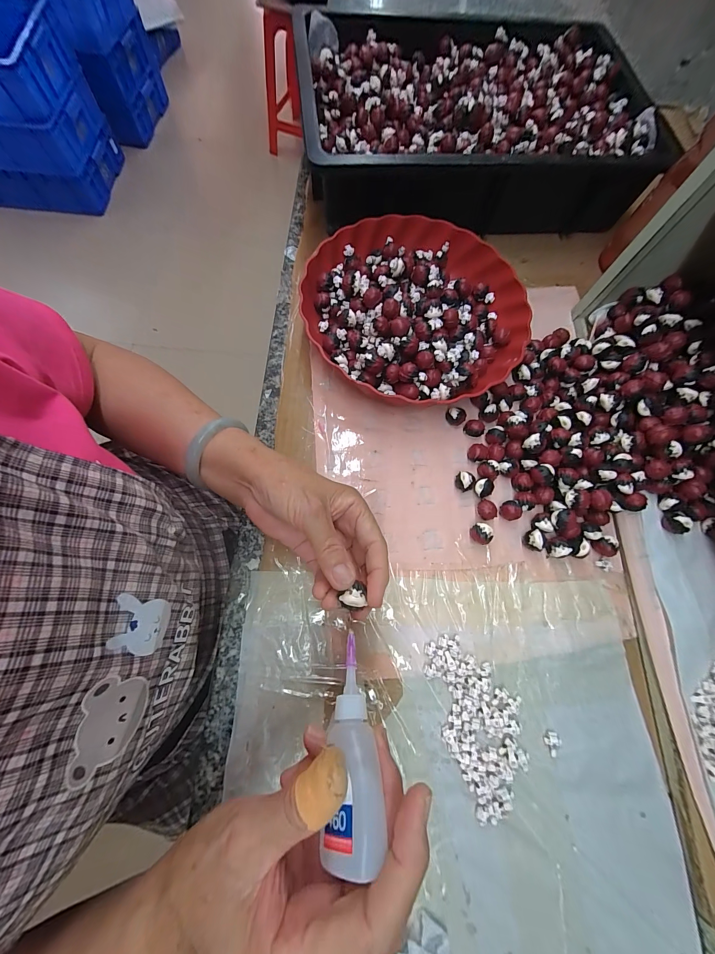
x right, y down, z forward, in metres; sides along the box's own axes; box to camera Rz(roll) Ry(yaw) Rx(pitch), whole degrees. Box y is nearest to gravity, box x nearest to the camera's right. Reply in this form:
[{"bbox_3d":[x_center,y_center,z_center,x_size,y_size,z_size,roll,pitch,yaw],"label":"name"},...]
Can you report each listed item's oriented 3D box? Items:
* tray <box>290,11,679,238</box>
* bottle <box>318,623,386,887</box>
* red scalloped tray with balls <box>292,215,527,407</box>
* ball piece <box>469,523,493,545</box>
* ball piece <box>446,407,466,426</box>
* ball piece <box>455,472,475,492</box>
[{"bbox_3d":[0.144,-0.495,0.439,0.430,0.096,0.332,-8,73,-4],"label":"tray"},{"bbox_3d":[-0.004,0.128,0.160,0.025,0.018,0.089,-2,44,-2],"label":"bottle"},{"bbox_3d":[0.068,-0.187,0.358,0.230,0.052,0.228,-35,76,-12],"label":"red scalloped tray with balls"},{"bbox_3d":[0.120,0.056,0.309,0.017,0.017,0.020,-18,74,-7],"label":"ball piece"},{"bbox_3d":[0.107,-0.066,0.346,0.017,0.020,0.016,-3,72,-3],"label":"ball piece"},{"bbox_3d":[0.109,0.004,0.325,0.018,0.018,0.018,0,72,-1],"label":"ball piece"}]

